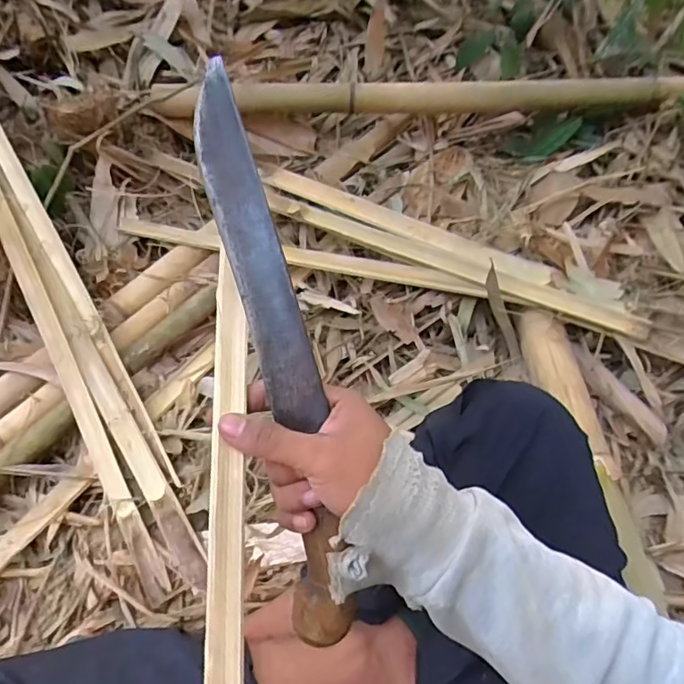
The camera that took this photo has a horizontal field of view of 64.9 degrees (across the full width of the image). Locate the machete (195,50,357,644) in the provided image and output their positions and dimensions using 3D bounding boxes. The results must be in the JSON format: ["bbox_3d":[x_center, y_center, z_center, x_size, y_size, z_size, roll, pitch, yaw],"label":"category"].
[{"bbox_3d":[-0.039,0.013,0.327,0.041,0.019,0.348,-12,93,-8],"label":"machete"}]

